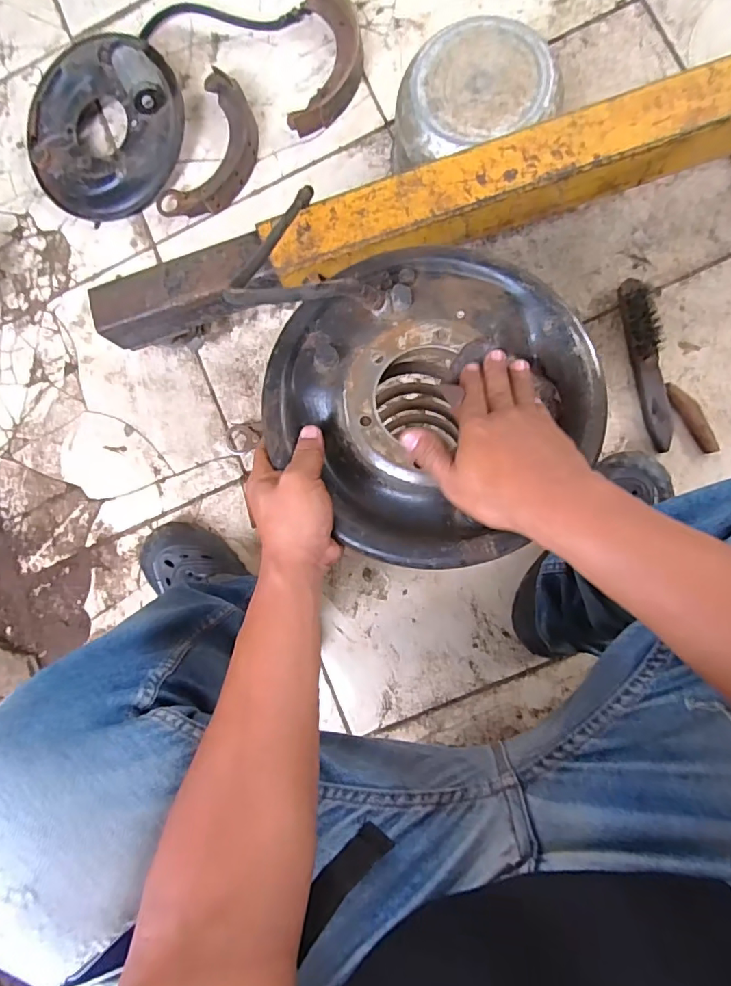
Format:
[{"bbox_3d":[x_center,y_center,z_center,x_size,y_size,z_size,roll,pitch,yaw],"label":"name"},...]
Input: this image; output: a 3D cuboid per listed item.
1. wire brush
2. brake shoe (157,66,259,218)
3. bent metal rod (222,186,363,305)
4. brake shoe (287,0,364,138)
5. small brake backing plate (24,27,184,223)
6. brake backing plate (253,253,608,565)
[{"bbox_3d":[0.378,-0.172,0.670,0.035,0.044,0.227,-12,87,7],"label":"wire brush"},{"bbox_3d":[-0.232,-0.527,0.783,0.120,0.031,0.226,24,91,7],"label":"brake shoe"},{"bbox_3d":[-0.057,-0.252,0.492,0.106,0.016,0.306,-6,43,7],"label":"bent metal rod"},{"bbox_3d":[-0.056,-0.653,0.763,0.101,0.031,0.216,8,89,7],"label":"brake shoe"},{"bbox_3d":[-0.412,-0.573,0.777,0.260,0.090,0.250,0,88,7],"label":"small brake backing plate"},{"bbox_3d":[0.052,-0.083,0.406,0.246,0.057,0.245,0,88,7],"label":"brake backing plate"}]

